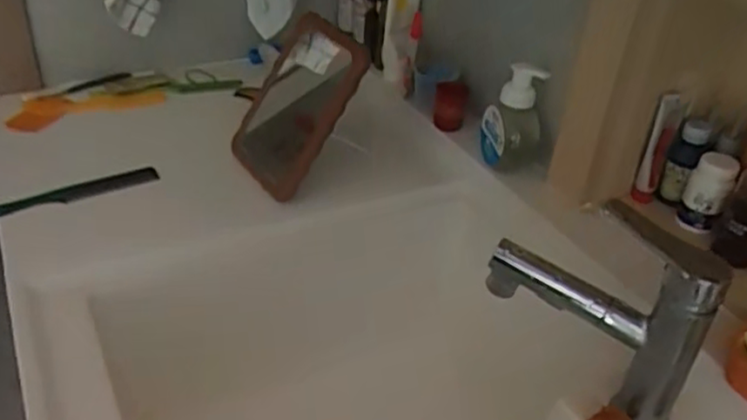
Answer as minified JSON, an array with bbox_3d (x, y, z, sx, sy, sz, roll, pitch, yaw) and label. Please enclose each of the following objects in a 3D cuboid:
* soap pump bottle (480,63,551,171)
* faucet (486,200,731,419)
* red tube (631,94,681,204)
[{"bbox_3d":[0.172,-0.108,0.862,0.061,0.151,0.063,1,36,-6],"label":"soap pump bottle"},{"bbox_3d":[0.190,0.087,0.599,0.180,0.179,0.054,26,41,27],"label":"faucet"},{"bbox_3d":[0.317,-0.067,0.772,0.026,0.124,0.025,20,38,20],"label":"red tube"}]

